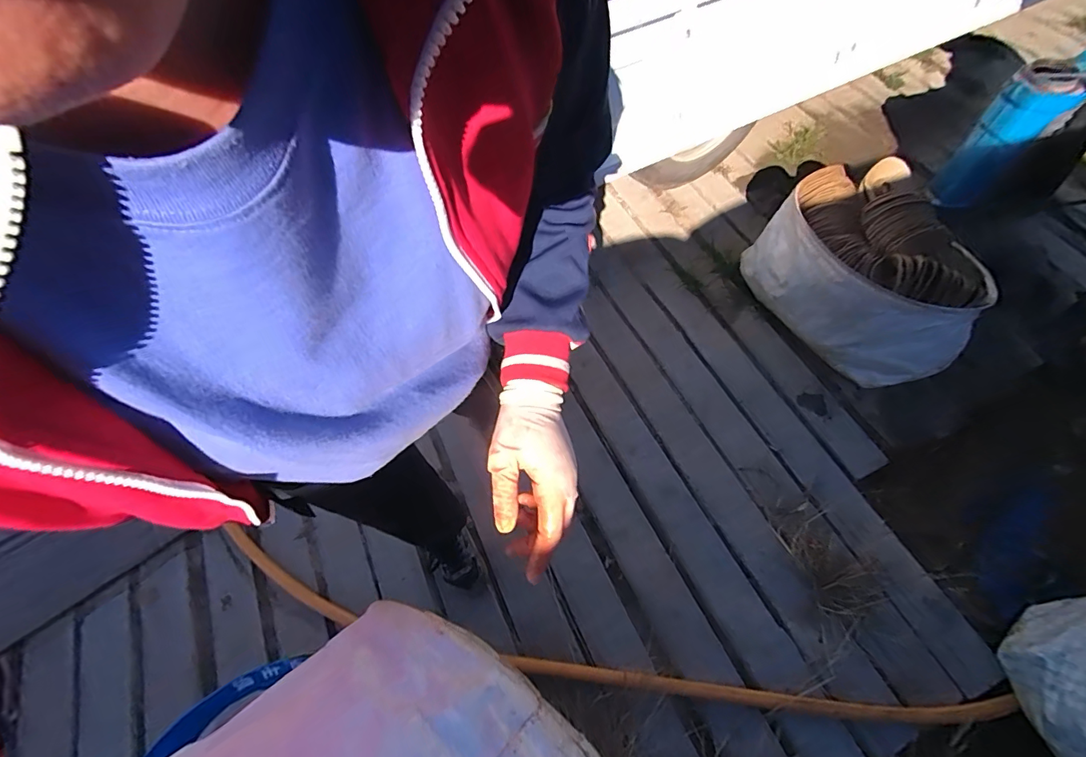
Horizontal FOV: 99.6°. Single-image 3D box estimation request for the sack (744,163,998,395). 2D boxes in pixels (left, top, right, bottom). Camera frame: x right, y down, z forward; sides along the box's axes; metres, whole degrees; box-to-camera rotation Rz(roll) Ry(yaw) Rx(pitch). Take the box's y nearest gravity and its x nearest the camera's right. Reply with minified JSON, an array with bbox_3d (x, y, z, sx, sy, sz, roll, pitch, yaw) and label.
[{"bbox_3d":[0.910,-0.290,1.316,0.379,0.410,0.581,-18,63,-11],"label":"sack"}]

